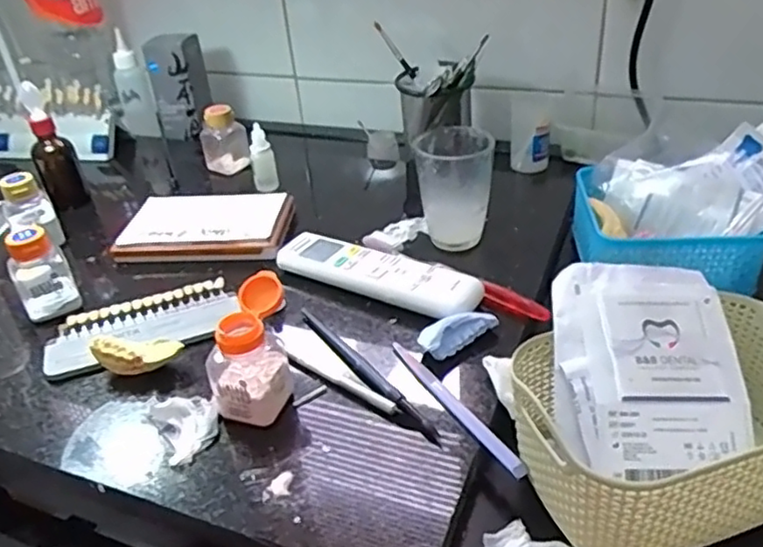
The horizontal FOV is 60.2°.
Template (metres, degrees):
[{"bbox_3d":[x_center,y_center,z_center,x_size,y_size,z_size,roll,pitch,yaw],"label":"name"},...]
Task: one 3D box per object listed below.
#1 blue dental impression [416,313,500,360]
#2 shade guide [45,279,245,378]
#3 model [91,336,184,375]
[{"bbox_3d":[0.054,0.041,0.475,0.063,0.019,0.022,-22,37,-22],"label":"blue dental impression"},{"bbox_3d":[-0.190,0.042,0.523,0.146,0.017,0.076,-14,35,-12],"label":"shade guide"},{"bbox_3d":[-0.178,0.056,0.478,0.060,0.027,0.017,-3,34,3],"label":"model"}]

